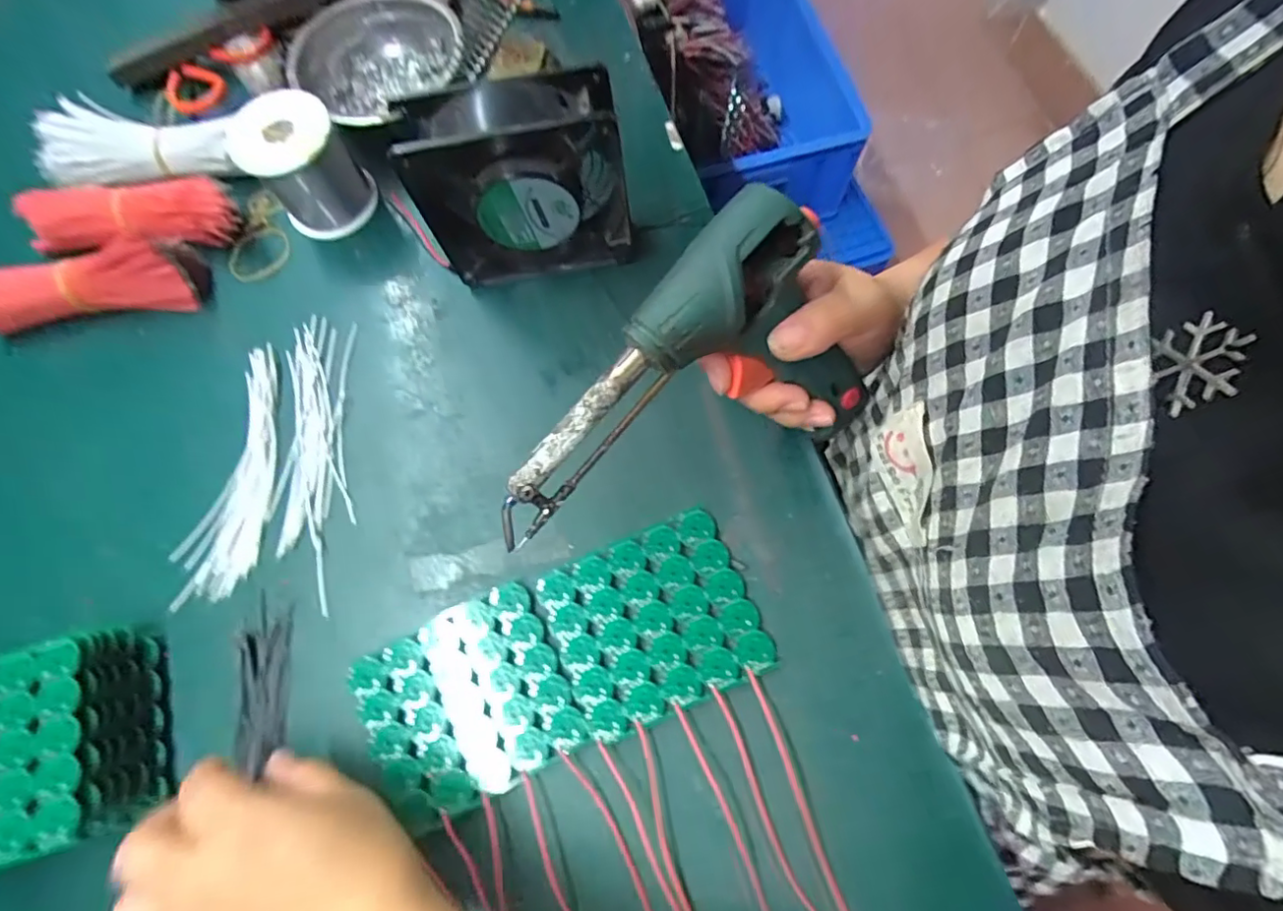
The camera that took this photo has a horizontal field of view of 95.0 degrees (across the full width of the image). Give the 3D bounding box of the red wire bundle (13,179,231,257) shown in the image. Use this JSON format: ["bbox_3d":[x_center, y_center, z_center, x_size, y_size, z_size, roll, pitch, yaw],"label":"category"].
[{"bbox_3d":[-0.361,-0.170,0.418,0.161,0.040,0.035,1,71,3],"label":"red wire bundle"}]

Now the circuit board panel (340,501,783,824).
[{"bbox_3d":[-0.044,0.112,0.323,0.217,0.004,0.095,-23,72,-4],"label":"circuit board panel"}]

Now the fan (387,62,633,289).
[{"bbox_3d":[-0.069,-0.159,0.356,0.116,0.126,0.048,-5,70,1],"label":"fan"}]

